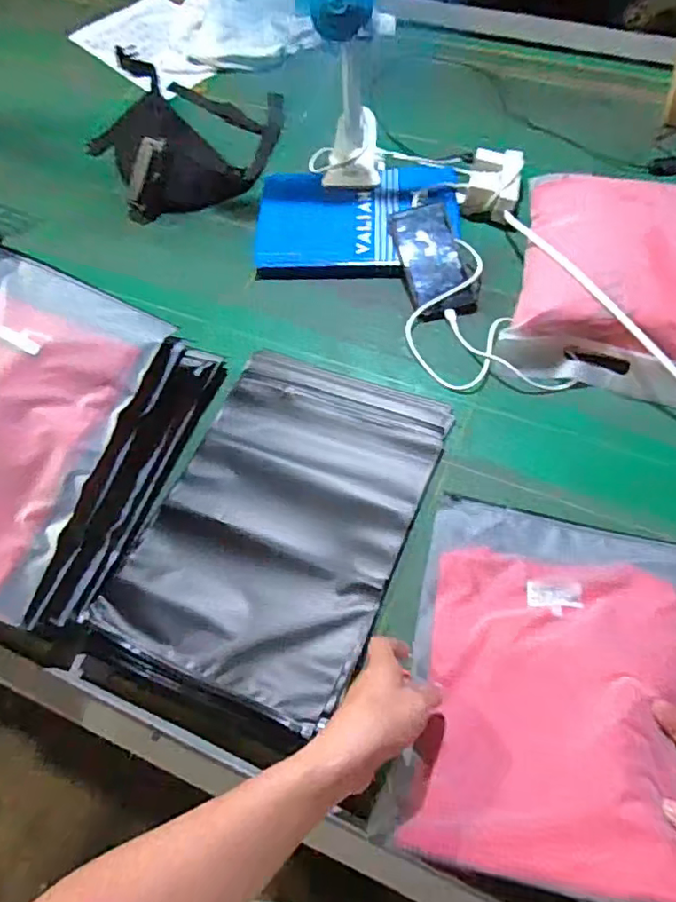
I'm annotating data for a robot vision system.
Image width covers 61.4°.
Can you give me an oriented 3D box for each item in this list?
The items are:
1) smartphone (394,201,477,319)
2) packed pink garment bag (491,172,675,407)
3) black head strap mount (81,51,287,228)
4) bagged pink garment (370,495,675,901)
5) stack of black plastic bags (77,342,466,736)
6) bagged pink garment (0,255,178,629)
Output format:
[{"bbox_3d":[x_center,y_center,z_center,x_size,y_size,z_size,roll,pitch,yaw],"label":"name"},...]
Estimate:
[{"bbox_3d":[0.128,-0.255,0.769,0.079,0.016,0.166,-13,75,-3],"label":"smartphone"},{"bbox_3d":[0.348,-0.227,0.716,0.238,0.081,0.311,14,64,10],"label":"packed pink garment bag"},{"bbox_3d":[-0.258,-0.569,0.922,0.315,0.066,0.412,-18,63,-6],"label":"black head strap mount"},{"bbox_3d":[0.182,0.182,0.501,0.238,0.055,0.334,0,40,27],"label":"bagged pink garment"},{"bbox_3d":[-0.059,0.069,0.623,0.267,0.040,0.397,20,66,13],"label":"stack of black plastic bags"},{"bbox_3d":[-0.346,-0.037,0.569,0.245,0.061,0.333,17,65,12],"label":"bagged pink garment"}]

